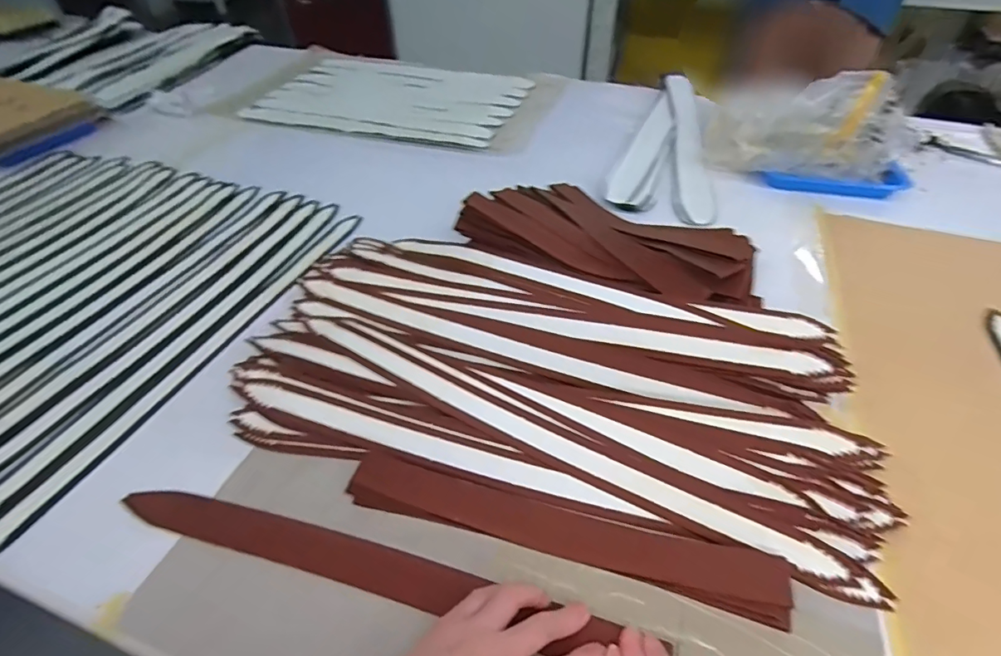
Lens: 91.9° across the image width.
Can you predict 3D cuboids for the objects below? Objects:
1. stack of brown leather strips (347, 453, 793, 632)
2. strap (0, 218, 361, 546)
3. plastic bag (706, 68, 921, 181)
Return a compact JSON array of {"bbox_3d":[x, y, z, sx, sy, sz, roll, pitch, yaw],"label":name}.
[{"bbox_3d":[0.045,0.168,0.399,0.356,0.026,0.040,11,50,11],"label":"stack of brown leather strips"},{"bbox_3d":[-0.345,0.017,0.579,0.041,0.013,0.559,21,47,9],"label":"strap"},{"bbox_3d":[0.497,-0.315,0.745,0.303,0.145,0.126,12,47,12],"label":"plastic bag"}]

